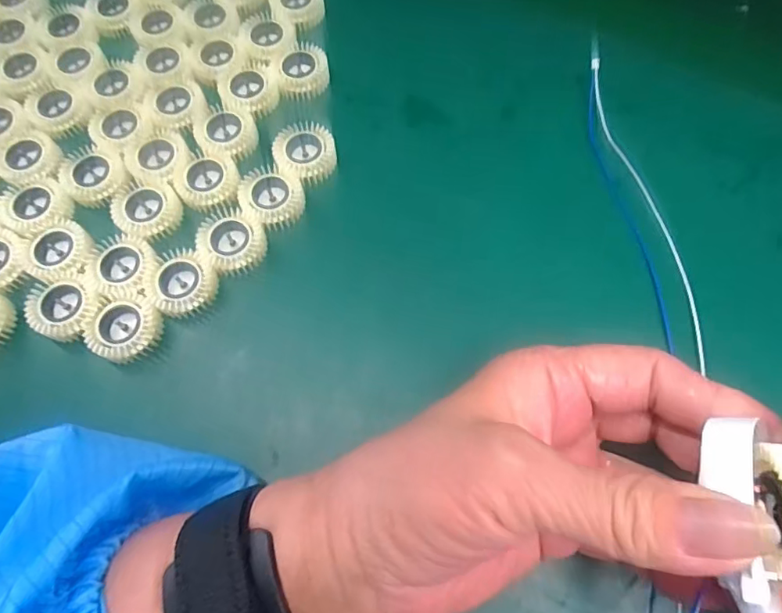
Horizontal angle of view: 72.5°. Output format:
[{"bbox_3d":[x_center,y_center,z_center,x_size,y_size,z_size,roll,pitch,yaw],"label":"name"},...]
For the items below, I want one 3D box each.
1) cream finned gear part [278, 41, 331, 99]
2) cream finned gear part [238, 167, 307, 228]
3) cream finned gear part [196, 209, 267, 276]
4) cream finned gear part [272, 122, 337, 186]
[{"bbox_3d":[-0.049,-0.134,0.303,0.028,0.010,0.030,-10,69,-2],"label":"cream finned gear part"},{"bbox_3d":[-0.060,-0.056,0.270,0.032,0.006,0.029,30,73,12],"label":"cream finned gear part"},{"bbox_3d":[-0.078,-0.032,0.261,0.030,0.008,0.032,-1,69,2],"label":"cream finned gear part"},{"bbox_3d":[-0.044,-0.081,0.279,0.032,0.010,0.033,-1,69,2],"label":"cream finned gear part"}]

